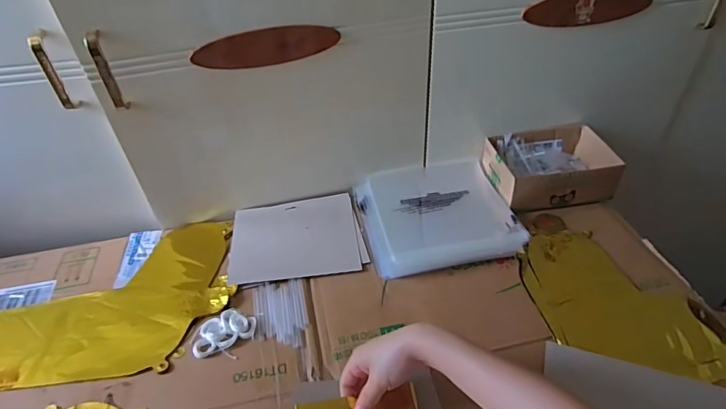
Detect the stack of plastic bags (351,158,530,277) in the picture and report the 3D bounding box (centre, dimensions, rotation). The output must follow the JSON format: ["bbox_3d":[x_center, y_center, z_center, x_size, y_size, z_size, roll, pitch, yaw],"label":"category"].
[{"bbox_3d":[0.115,0.011,0.741,0.228,0.021,0.218,-10,43,-7],"label":"stack of plastic bags"}]

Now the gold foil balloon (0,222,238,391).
[{"bbox_3d":[-0.387,0.143,0.630,0.403,0.009,0.231,-12,43,-10],"label":"gold foil balloon"}]

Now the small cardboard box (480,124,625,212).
[{"bbox_3d":[0.306,-0.063,0.759,0.184,0.055,0.134,-8,43,-5],"label":"small cardboard box"}]

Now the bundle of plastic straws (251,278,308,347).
[{"bbox_3d":[-0.109,0.145,0.615,0.067,0.005,0.103,-11,43,-8],"label":"bundle of plastic straws"}]

